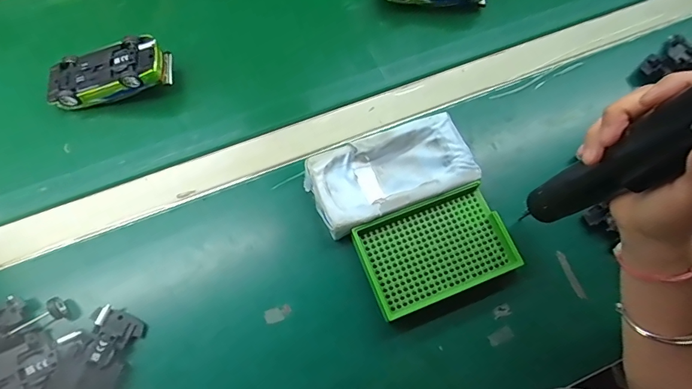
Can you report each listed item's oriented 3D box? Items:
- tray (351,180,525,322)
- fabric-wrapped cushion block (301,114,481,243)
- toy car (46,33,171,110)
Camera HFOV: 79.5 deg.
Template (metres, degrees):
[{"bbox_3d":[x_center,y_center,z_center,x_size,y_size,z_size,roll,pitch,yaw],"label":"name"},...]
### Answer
[{"bbox_3d":[0.085,0.053,0.401,0.137,0.030,0.088,-20,72,-9],"label":"tray"},{"bbox_3d":[0.045,-0.022,0.423,0.162,0.027,0.081,-22,72,-10],"label":"fabric-wrapped cushion block"},{"bbox_3d":[-0.253,-0.127,0.452,0.125,0.036,0.055,-17,73,7],"label":"toy car"}]

